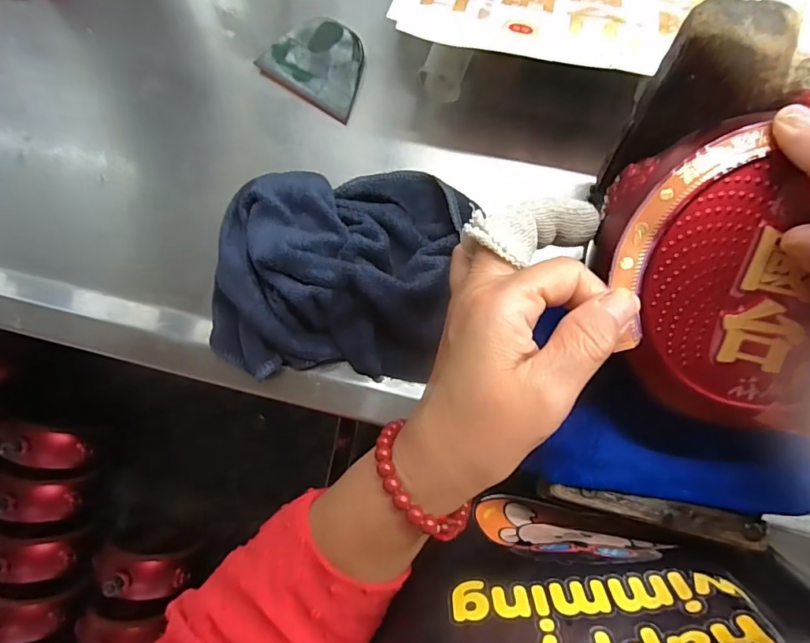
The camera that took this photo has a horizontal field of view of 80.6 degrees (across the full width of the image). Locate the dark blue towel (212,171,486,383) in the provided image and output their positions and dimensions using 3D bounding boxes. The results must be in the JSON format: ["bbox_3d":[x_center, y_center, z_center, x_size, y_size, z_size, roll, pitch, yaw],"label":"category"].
[{"bbox_3d":[-0.047,-0.033,0.312,0.160,0.042,0.135,1,87,6],"label":"dark blue towel"}]

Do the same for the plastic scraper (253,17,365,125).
[{"bbox_3d":[-0.063,-0.193,0.355,0.080,0.010,0.060,34,91,6],"label":"plastic scraper"}]

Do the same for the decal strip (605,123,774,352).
[{"bbox_3d":[0.112,-0.039,0.201,0.029,0.004,0.099,34,102,15],"label":"decal strip"}]

